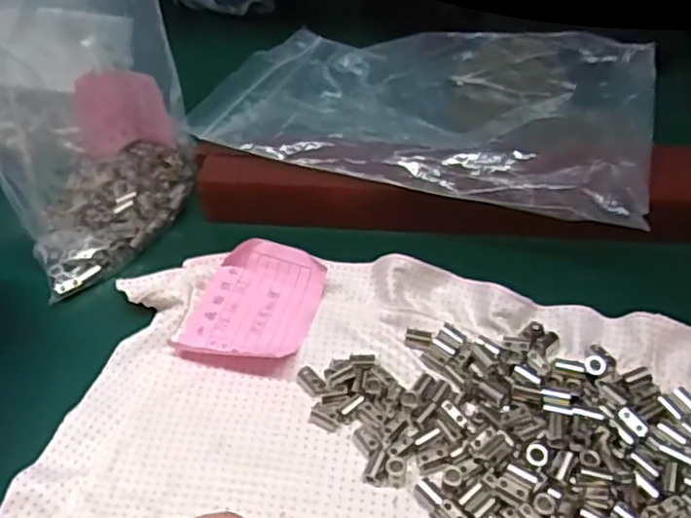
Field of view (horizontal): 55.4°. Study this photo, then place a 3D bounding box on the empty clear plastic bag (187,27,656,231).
[{"bbox_3d":[0.063,-0.110,0.468,0.280,0.050,0.199,12,51,12],"label":"empty clear plastic bag"}]

